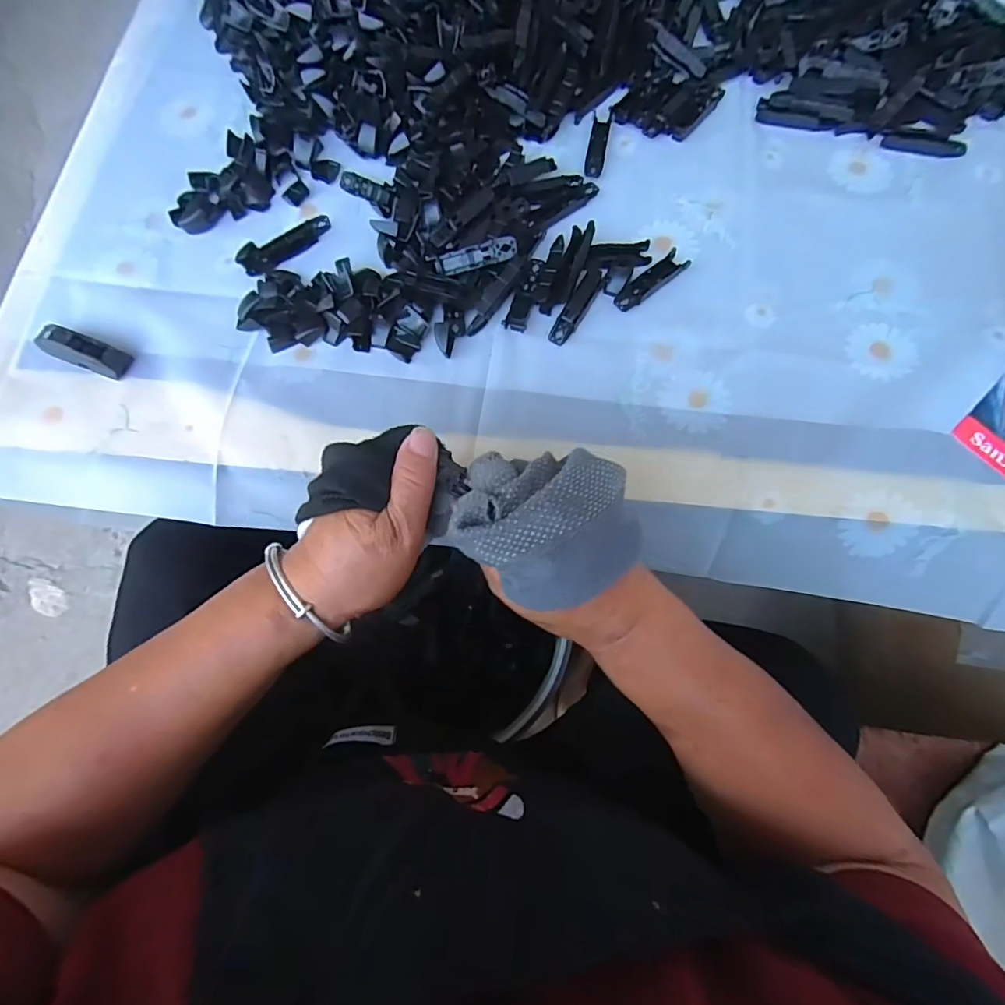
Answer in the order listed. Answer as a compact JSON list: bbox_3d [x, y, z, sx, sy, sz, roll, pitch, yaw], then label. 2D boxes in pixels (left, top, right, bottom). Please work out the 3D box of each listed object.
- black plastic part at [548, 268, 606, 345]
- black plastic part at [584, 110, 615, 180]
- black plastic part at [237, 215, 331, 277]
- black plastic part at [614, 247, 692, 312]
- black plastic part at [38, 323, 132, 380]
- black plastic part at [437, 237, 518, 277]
[{"bbox_3d":[0.056,-0.146,0.384,0.016,0.013,0.063,33,90,11],"label":"black plastic part"},{"bbox_3d":[0.081,-0.302,0.428,0.016,0.004,0.067,9,75,5],"label":"black plastic part"},{"bbox_3d":[-0.174,-0.208,0.408,0.077,0.017,0.021,-40,77,-9],"label":"black plastic part"},{"bbox_3d":[0.113,-0.168,0.387,0.064,0.004,0.019,-38,76,-8],"label":"black plastic part"},{"bbox_3d":[-0.323,-0.116,0.388,0.079,0.017,0.022,20,76,8],"label":"black plastic part"},{"bbox_3d":[-0.020,-0.183,0.379,0.061,0.010,0.014,-10,74,12],"label":"black plastic part"}]

